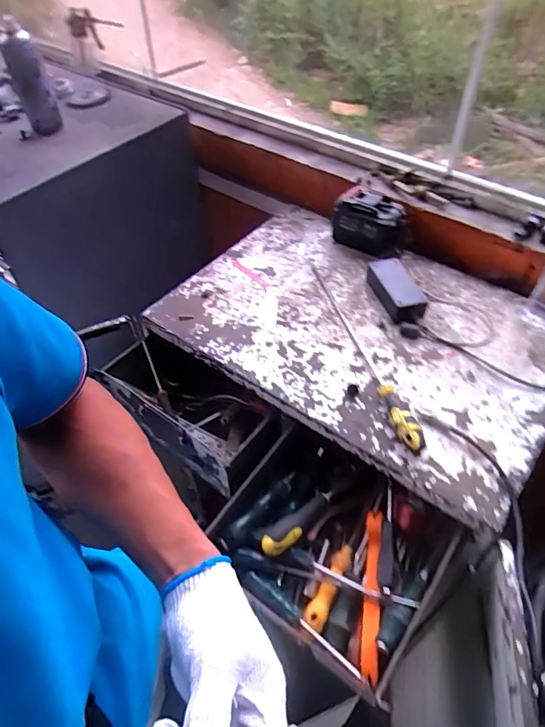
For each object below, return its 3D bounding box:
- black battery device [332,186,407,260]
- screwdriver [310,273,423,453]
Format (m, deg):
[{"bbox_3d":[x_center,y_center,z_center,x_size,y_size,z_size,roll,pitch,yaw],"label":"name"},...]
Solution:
[{"bbox_3d":[0.177,-0.252,0.876,0.137,0.085,0.086,20,53,17],"label":"black battery device"},{"bbox_3d":[0.133,-0.030,0.721,0.027,0.028,0.374,-12,51,-9],"label":"screwdriver"}]

